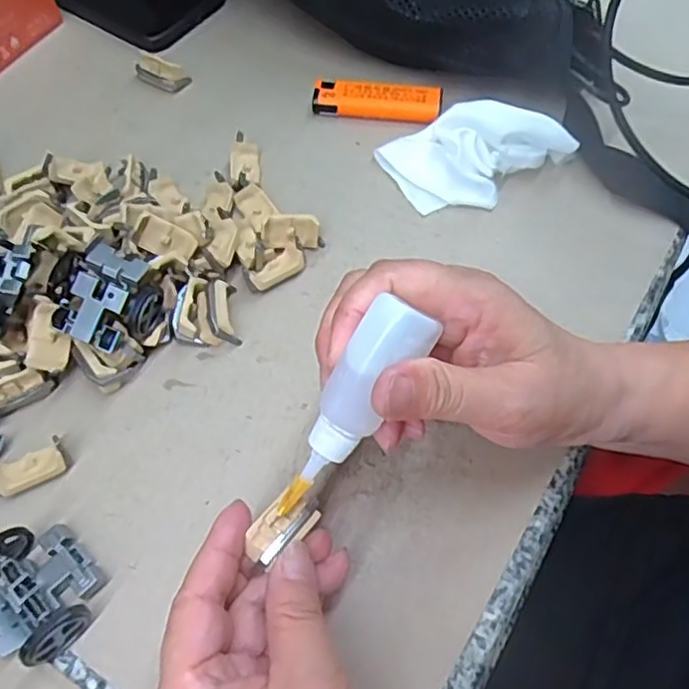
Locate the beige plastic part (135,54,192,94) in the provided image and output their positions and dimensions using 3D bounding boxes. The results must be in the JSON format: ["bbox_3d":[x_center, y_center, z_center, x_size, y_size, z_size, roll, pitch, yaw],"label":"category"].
[{"bbox_3d":[-0.123,-0.182,0.434,0.036,0.014,0.015,21,63,13],"label":"beige plastic part"}]

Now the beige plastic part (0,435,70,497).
[{"bbox_3d":[-0.142,0.055,0.294,0.033,0.015,0.017,-23,62,-11],"label":"beige plastic part"}]

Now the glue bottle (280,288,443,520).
[{"bbox_3d":[0.002,0.025,0.234,0.019,0.020,0.089,36,109,20],"label":"glue bottle"}]

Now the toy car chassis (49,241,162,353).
[{"bbox_3d":[-0.116,-0.022,0.313,0.051,0.024,0.045,17,84,9],"label":"toy car chassis"}]

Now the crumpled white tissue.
[{"bbox_3d":[0.077,-0.111,0.373,0.106,0.034,0.054,-11,60,-5],"label":"crumpled white tissue"}]

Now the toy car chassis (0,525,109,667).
[{"bbox_3d":[-0.126,0.099,0.266,0.054,0.020,0.045,40,68,21],"label":"toy car chassis"}]

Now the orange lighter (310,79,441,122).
[{"bbox_3d":[0.021,-0.156,0.417,0.080,0.013,0.024,8,61,6],"label":"orange lighter"}]

